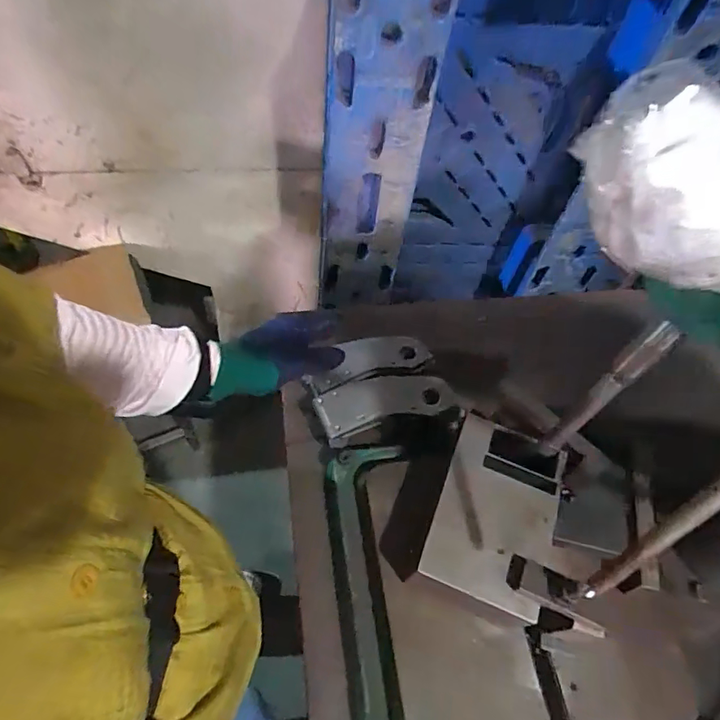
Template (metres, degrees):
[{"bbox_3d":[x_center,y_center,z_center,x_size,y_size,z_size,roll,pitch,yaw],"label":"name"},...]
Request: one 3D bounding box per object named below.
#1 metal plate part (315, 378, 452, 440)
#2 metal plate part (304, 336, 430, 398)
[{"bbox_3d":[0.030,0.051,0.642,0.169,0.017,0.066,-14,72,3],"label":"metal plate part"},{"bbox_3d":[0.007,0.000,0.698,0.174,0.024,0.070,-20,61,-22],"label":"metal plate part"}]

